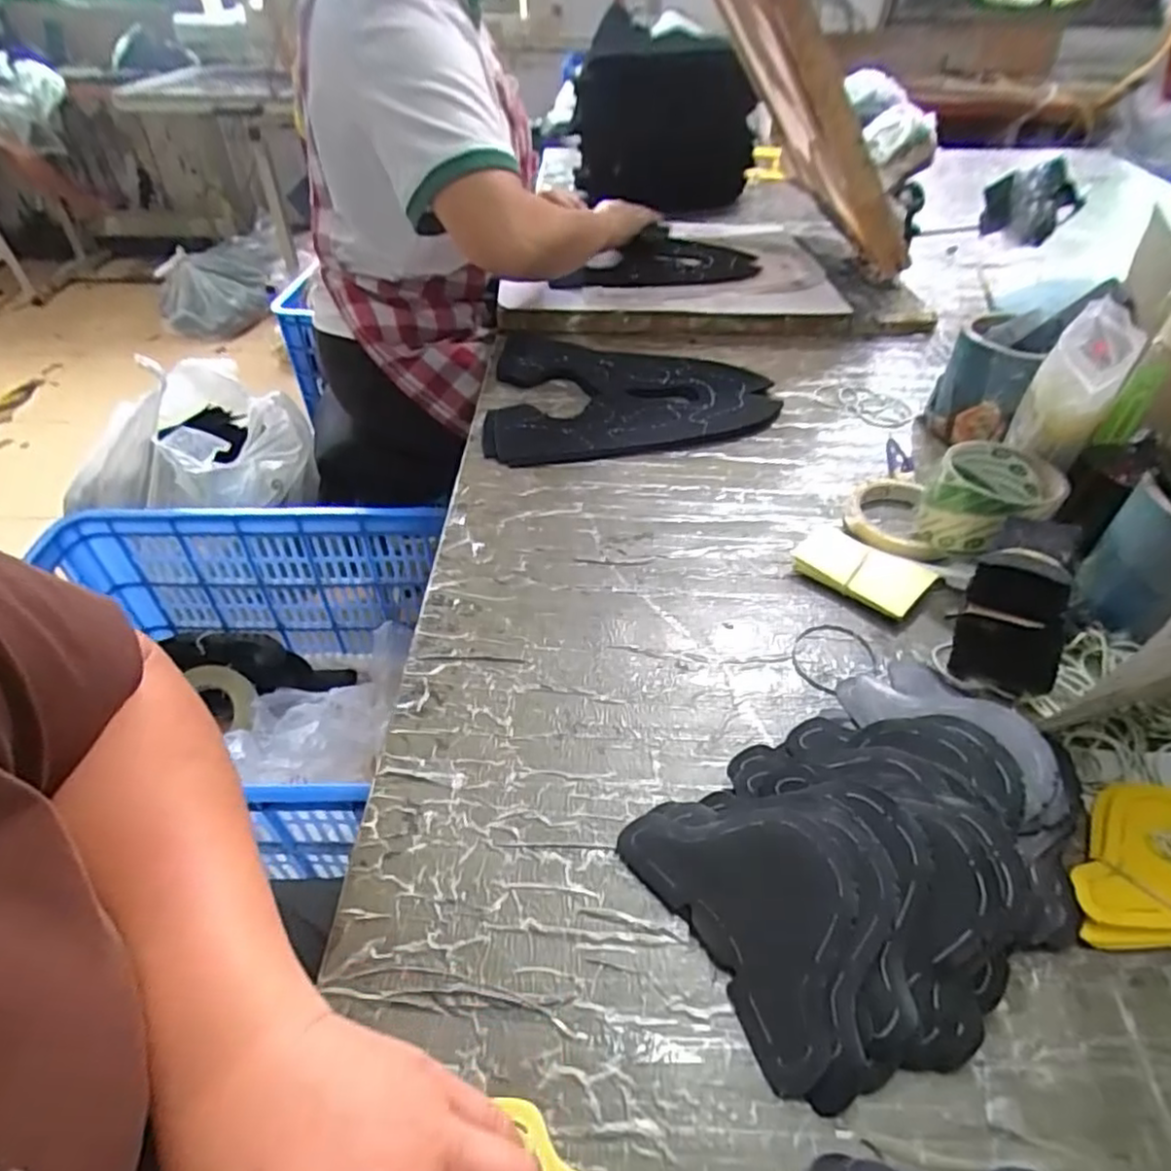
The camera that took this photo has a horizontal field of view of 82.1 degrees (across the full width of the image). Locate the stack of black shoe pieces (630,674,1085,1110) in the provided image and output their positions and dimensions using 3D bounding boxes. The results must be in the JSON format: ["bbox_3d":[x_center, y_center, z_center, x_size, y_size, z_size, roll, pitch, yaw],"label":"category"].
[{"bbox_3d":[0.155,0.133,0.351,0.222,0.050,0.155,-23,48,-23],"label":"stack of black shoe pieces"}]

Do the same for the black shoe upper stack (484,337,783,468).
[{"bbox_3d":[0.050,-0.204,0.726,0.298,0.024,0.229,-1,43,-2],"label":"black shoe upper stack"}]

